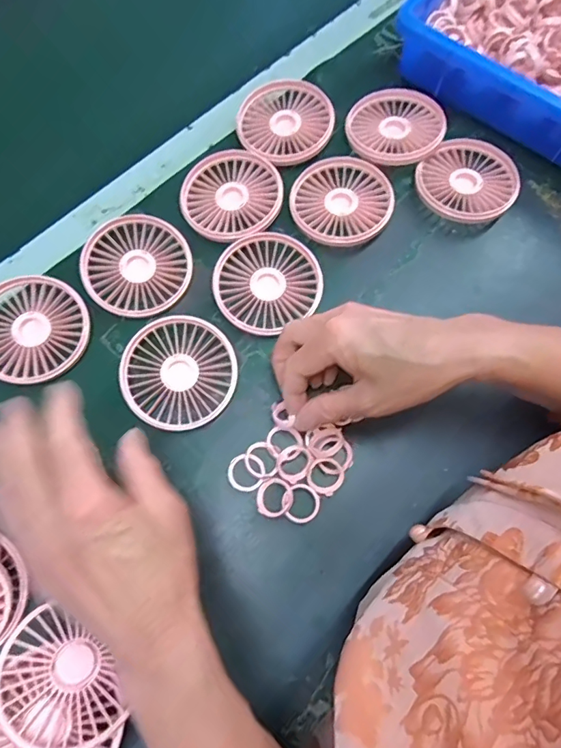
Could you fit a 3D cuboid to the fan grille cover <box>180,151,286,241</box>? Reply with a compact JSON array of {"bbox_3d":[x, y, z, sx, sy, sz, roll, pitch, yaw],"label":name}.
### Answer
[{"bbox_3d":[-0.044,-0.158,0.421,0.085,0.015,0.088,-16,73,-5],"label":"fan grille cover"}]

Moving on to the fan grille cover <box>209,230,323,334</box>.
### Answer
[{"bbox_3d":[-0.012,-0.078,0.397,0.087,0.015,0.082,-36,75,-11],"label":"fan grille cover"}]

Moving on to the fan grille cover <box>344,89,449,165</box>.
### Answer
[{"bbox_3d":[0.105,-0.228,0.439,0.086,0.018,0.080,0,72,0],"label":"fan grille cover"}]

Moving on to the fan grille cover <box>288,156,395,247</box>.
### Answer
[{"bbox_3d":[0.052,-0.151,0.419,0.088,0.015,0.085,-34,75,-10],"label":"fan grille cover"}]

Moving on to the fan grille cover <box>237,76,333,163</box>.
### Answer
[{"bbox_3d":[0.004,-0.234,0.443,0.084,0.019,0.084,-19,73,-6],"label":"fan grille cover"}]

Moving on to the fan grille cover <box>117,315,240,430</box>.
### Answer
[{"bbox_3d":[-0.079,-0.002,0.372,0.088,0.016,0.083,3,72,1],"label":"fan grille cover"}]

